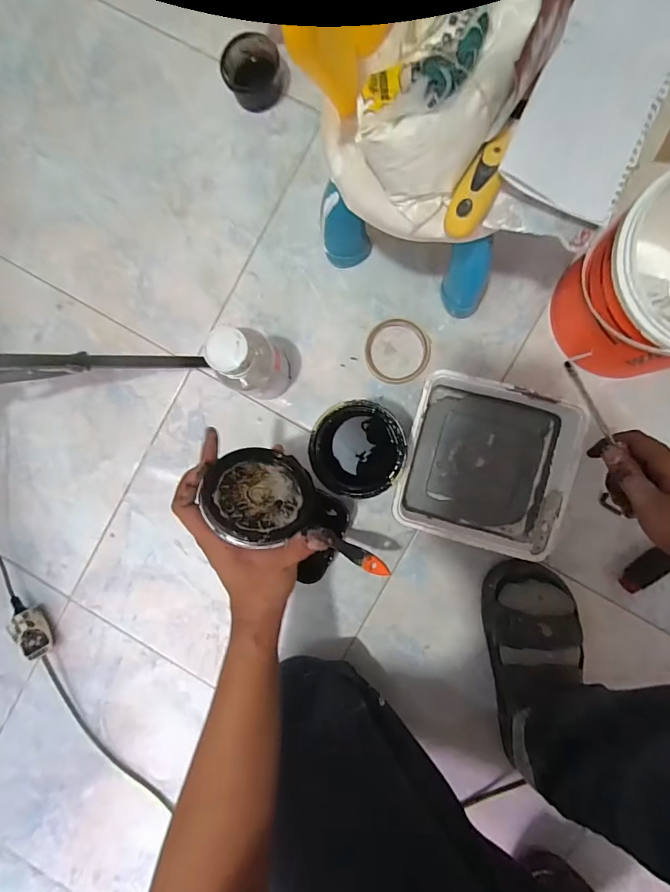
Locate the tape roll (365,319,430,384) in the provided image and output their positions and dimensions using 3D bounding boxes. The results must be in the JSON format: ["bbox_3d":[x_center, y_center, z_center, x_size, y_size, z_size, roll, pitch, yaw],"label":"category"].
[{"bbox_3d":[0.083,-0.126,0.590,0.085,0.015,0.082,0,92,5],"label":"tape roll"}]

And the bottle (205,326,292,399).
[{"bbox_3d":[-0.096,-0.097,0.536,0.064,0.170,0.064,0,92,5],"label":"bottle"}]

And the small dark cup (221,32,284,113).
[{"bbox_3d":[-0.111,-0.502,0.594,0.077,0.039,0.074,0,92,5],"label":"small dark cup"}]

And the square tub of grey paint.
[{"bbox_3d":[0.187,0.022,0.561,0.195,0.066,0.195,14,93,4],"label":"square tub of grey paint"}]

